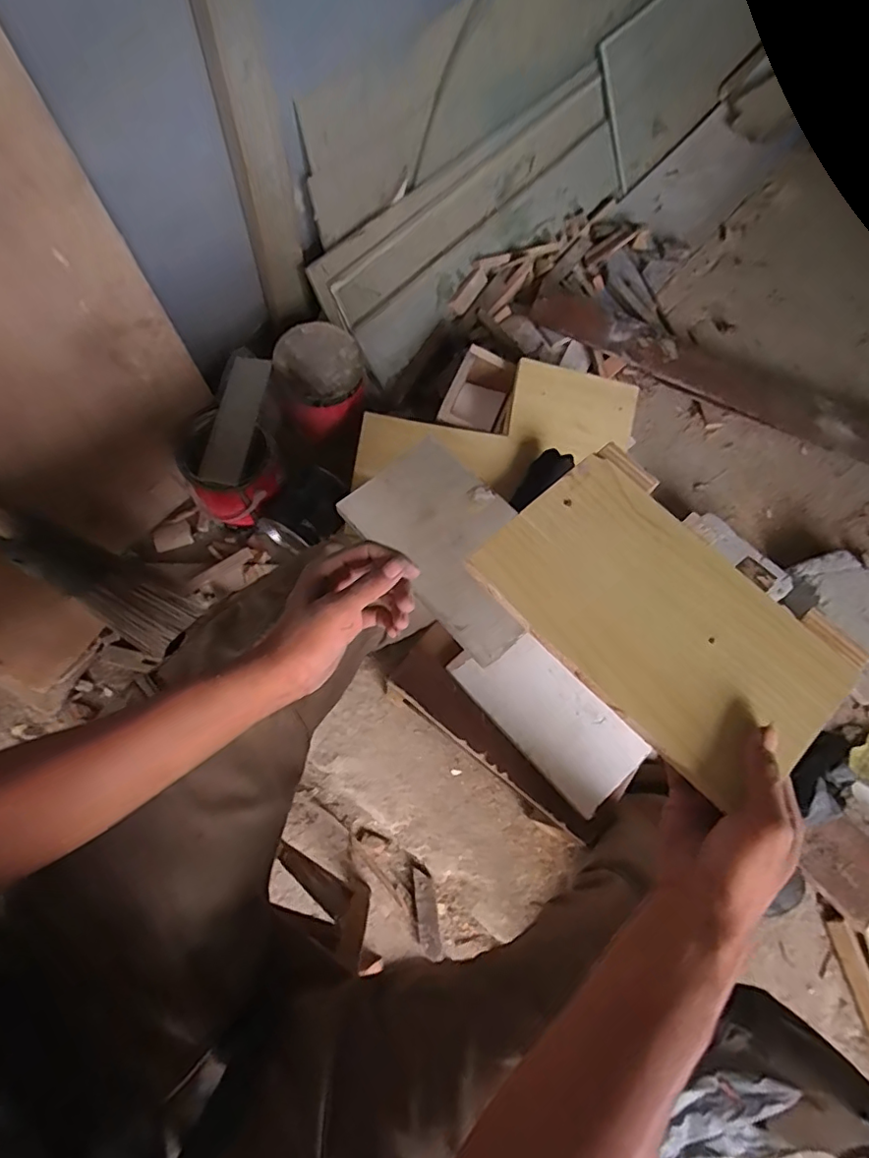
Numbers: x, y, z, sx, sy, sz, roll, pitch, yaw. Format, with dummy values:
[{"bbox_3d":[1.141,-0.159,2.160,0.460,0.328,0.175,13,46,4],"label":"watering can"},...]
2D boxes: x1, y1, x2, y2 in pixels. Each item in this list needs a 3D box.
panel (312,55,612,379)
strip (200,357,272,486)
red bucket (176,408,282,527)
[{"bbox_3d":[0.117,-0.758,1.152,0.880,0.242,0.025,-46,37,-18],"label":"panel"},{"bbox_3d":[-0.326,-0.264,0.898,0.069,0.018,0.237,10,70,-3],"label":"strip"},{"bbox_3d":[-0.346,-0.177,0.940,0.166,0.149,0.151,12,70,-3],"label":"red bucket"}]

